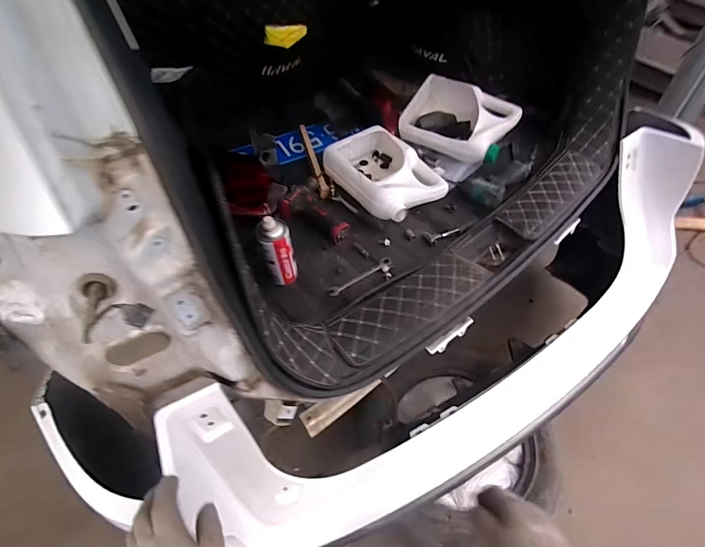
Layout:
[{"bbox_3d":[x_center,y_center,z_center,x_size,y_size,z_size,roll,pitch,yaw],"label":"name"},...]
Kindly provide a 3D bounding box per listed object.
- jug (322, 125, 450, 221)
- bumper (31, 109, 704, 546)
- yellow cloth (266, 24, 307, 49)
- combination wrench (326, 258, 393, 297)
[{"bbox_3d":[0.081,-0.278,1.017,0.229,0.088,0.306,-32,55,-20],"label":"jug"},{"bbox_3d":[0.347,0.103,0.880,1.394,0.445,0.378,-25,53,-18],"label":"bumper"},{"bbox_3d":[-0.177,-0.646,1.027,0.124,0.053,0.027,-26,53,-16],"label":"yellow cloth"},{"bbox_3d":[0.019,0.006,0.865,0.169,0.004,0.027,-29,54,-19],"label":"combination wrench"}]

